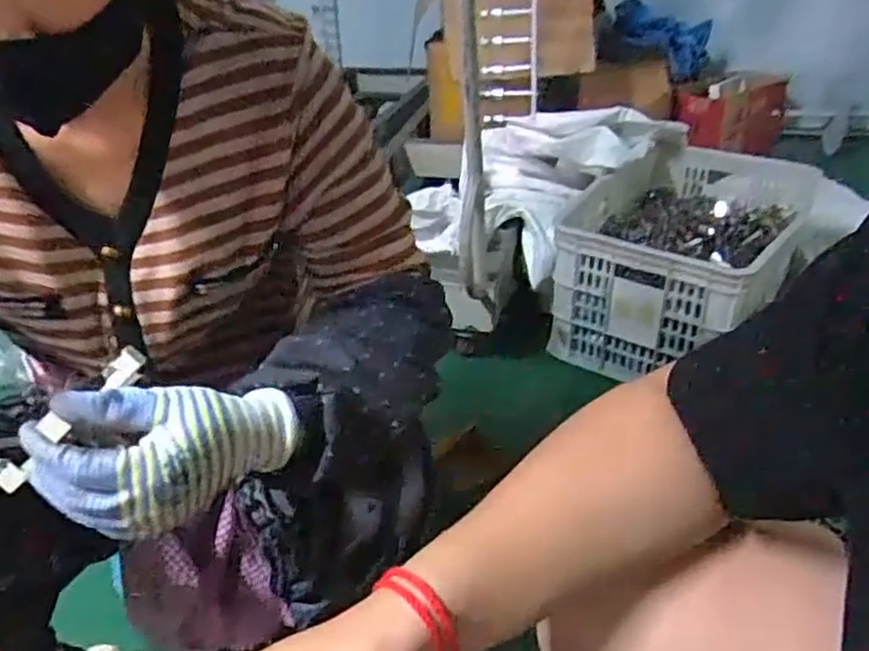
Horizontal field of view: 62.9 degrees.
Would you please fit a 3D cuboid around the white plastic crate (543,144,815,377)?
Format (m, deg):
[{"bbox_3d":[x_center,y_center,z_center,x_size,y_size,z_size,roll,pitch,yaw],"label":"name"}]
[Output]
[{"bbox_3d":[0.484,-0.129,1.398,0.385,0.275,0.482,20,39,32],"label":"white plastic crate"}]

